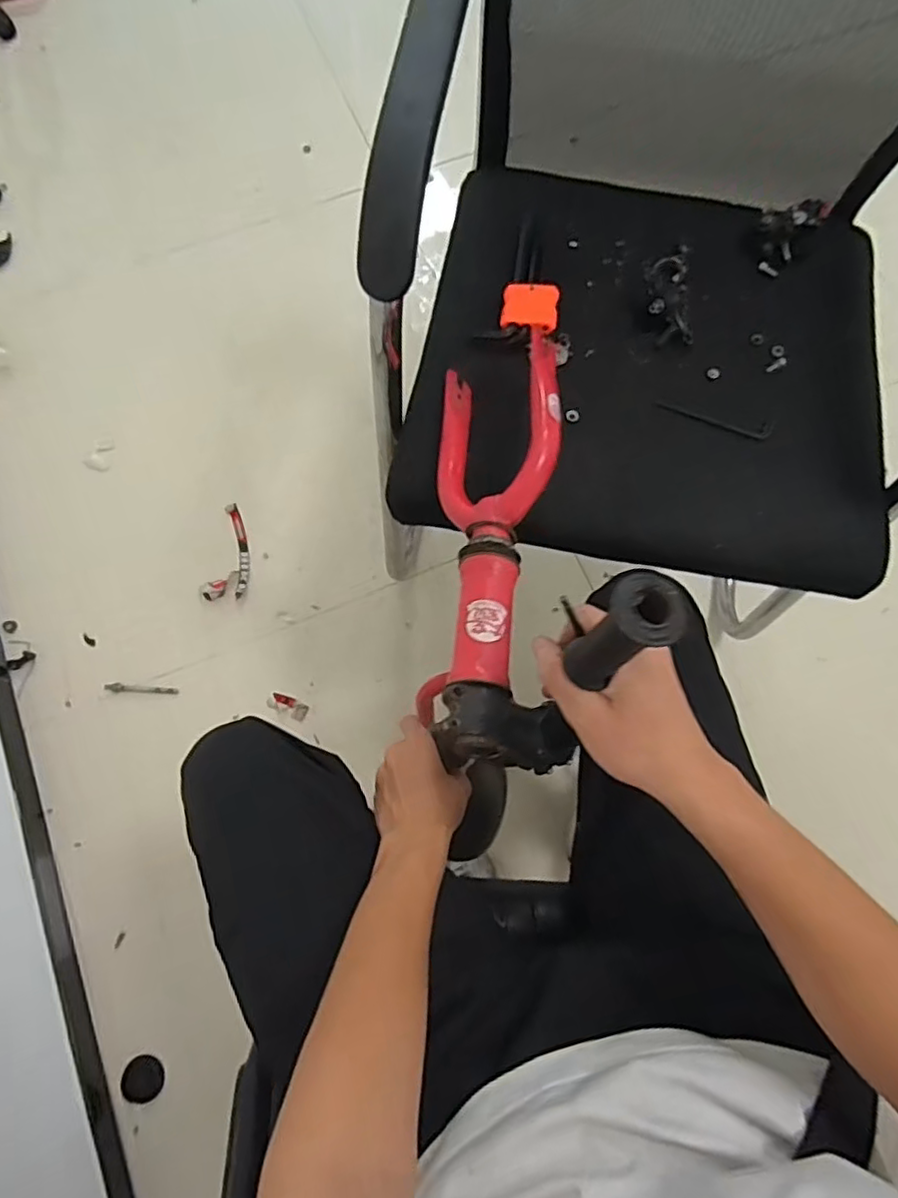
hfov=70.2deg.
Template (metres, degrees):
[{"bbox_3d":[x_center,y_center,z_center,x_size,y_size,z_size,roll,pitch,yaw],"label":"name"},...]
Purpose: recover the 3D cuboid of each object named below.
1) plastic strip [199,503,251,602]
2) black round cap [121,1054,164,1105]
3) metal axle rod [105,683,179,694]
[{"bbox_3d":[-0.360,-0.076,1.064,0.067,0.018,0.169,9,77,3],"label":"plastic strip"},{"bbox_3d":[-0.412,0.646,0.859,0.052,0.008,0.055,-6,69,-25],"label":"black round cap"},{"bbox_3d":[-0.482,0.143,1.005,0.115,0.011,0.014,5,76,2],"label":"metal axle rod"}]

